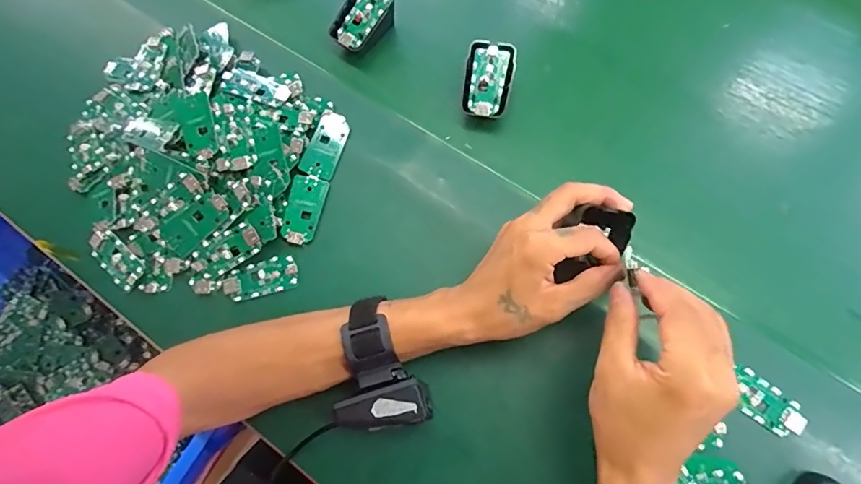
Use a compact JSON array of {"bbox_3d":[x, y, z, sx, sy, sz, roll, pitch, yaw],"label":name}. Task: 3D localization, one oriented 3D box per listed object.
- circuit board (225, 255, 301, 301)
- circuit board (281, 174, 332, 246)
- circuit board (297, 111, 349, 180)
[{"bbox_3d":[-0.149,0.033,0.426,0.063,0.011,0.029,-17,71,-3],"label":"circuit board"},{"bbox_3d":[-0.114,-0.028,0.436,0.030,0.006,0.062,13,75,-4],"label":"circuit board"},{"bbox_3d":[-0.097,-0.090,0.451,0.031,0.004,0.064,23,77,-4],"label":"circuit board"}]

